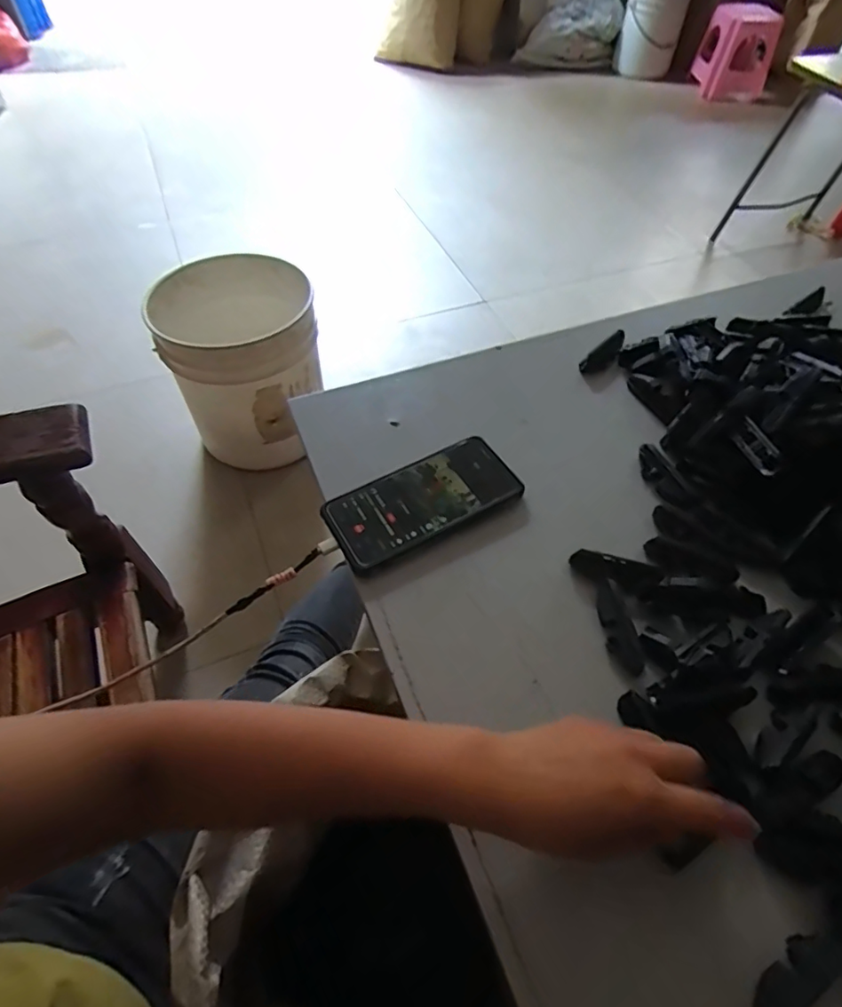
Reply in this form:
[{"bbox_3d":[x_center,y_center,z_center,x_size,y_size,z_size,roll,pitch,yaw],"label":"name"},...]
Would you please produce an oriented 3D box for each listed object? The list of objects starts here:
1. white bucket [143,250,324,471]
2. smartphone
[{"bbox_3d":[-0.368,-0.295,1.182,0.285,0.331,0.309,1,54,-1],"label":"white bucket"},{"bbox_3d":[0.003,-0.003,0.487,0.168,0.011,0.081,-25,58,-18],"label":"smartphone"}]

